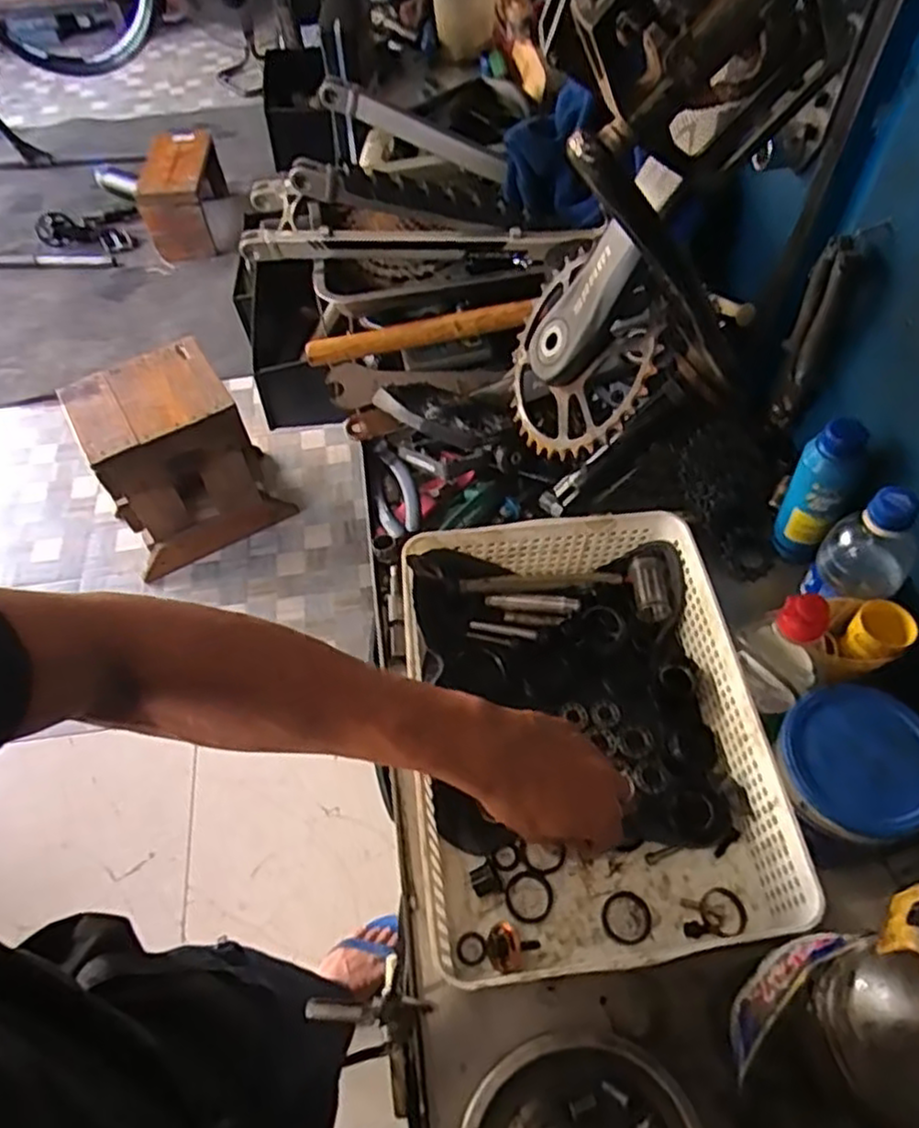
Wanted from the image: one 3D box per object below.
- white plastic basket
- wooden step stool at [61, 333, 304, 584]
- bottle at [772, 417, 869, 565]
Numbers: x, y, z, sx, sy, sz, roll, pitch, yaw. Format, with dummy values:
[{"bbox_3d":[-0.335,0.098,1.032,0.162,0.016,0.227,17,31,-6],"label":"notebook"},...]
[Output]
[{"bbox_3d":[0.090,0.122,0.556,0.254,0.084,0.325,-5,57,-1],"label":"white plastic basket"},{"bbox_3d":[-0.625,-0.237,1.640,0.343,0.403,0.261,-24,59,-13],"label":"wooden step stool"},{"bbox_3d":[0.305,-0.061,0.616,0.049,0.145,0.039,30,63,20],"label":"bottle"}]

